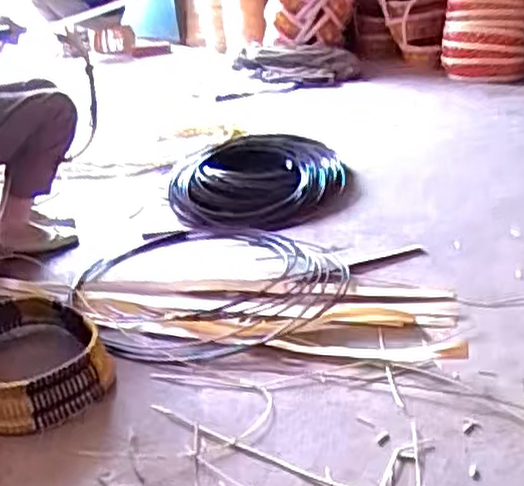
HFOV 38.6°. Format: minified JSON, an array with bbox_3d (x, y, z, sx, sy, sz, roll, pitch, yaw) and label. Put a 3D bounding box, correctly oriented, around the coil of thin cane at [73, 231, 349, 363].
[{"bbox_3d":[-0.131,0.078,1.828,0.615,0.019,0.652,-2,25,1],"label":"coil of thin cane"}]

